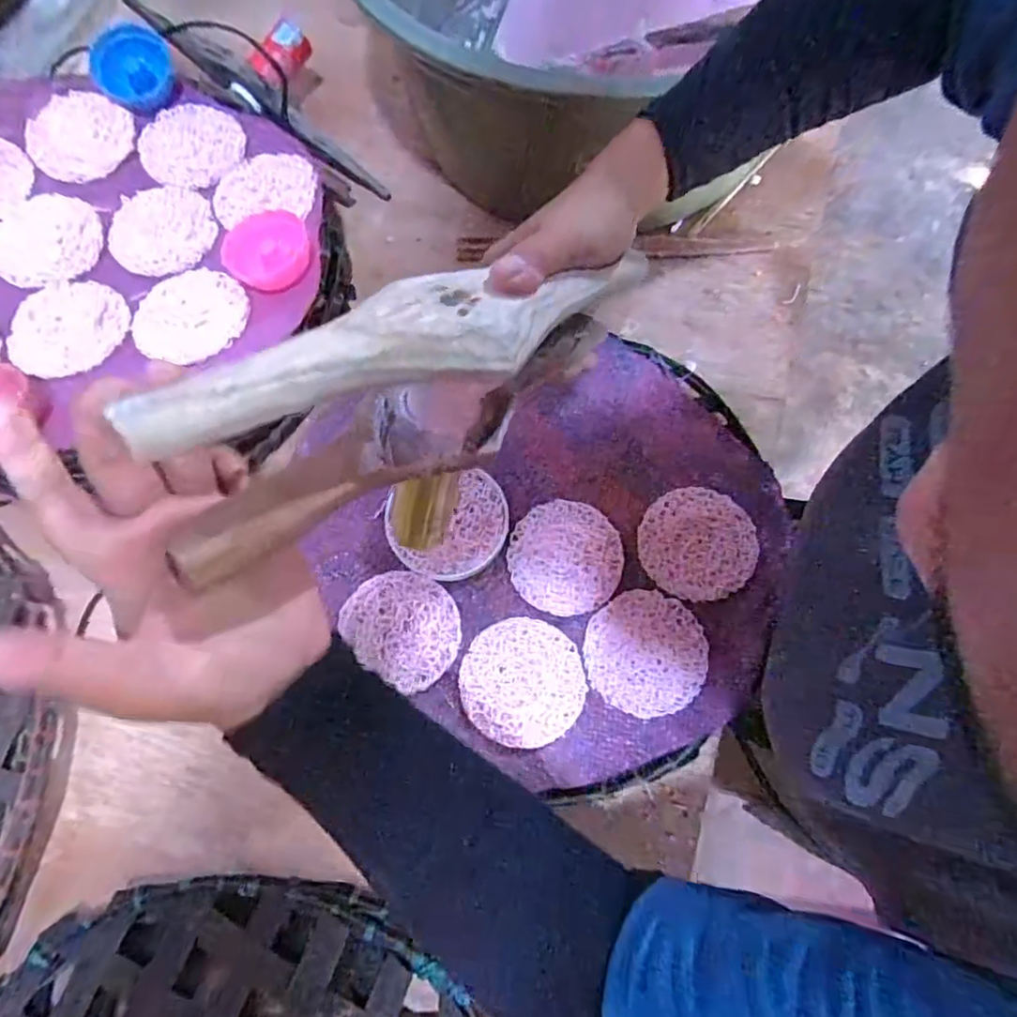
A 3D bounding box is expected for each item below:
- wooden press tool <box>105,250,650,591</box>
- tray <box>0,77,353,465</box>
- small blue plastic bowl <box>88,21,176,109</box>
[{"bbox_3d":[-0.022,-0.061,0.273,0.261,0.075,0.057,-33,72,-30],"label":"wooden press tool"},{"bbox_3d":[-0.319,-0.184,0.486,0.356,0.086,0.339,0,69,0],"label":"tray"},{"bbox_3d":[-0.308,-0.361,0.501,0.059,0.034,0.057,-5,72,0],"label":"small blue plastic bowl"}]

